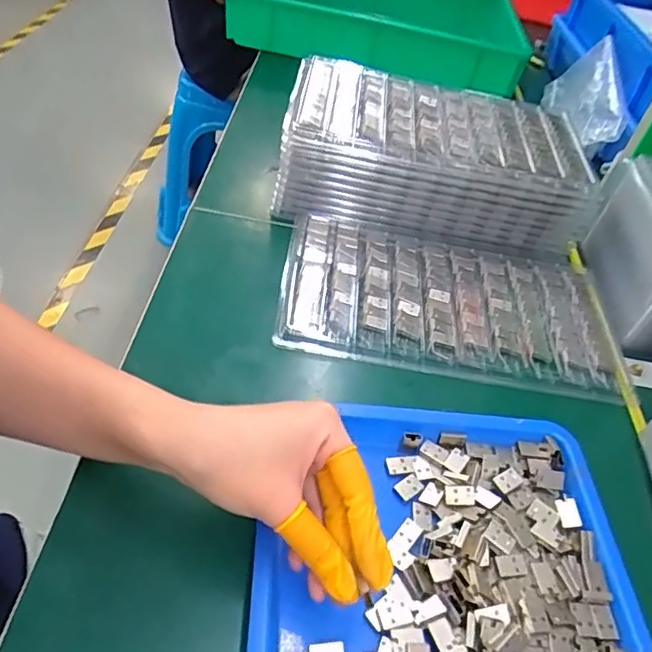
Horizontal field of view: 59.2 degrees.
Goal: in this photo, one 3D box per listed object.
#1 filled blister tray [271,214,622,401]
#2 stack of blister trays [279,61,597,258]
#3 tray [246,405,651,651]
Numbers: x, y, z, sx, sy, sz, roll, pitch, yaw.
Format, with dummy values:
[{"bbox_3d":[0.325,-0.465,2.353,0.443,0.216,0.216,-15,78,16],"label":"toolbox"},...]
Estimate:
[{"bbox_3d":[0.104,-0.026,0.508,0.276,0.024,0.168,11,45,-2],"label":"filled blister tray"},{"bbox_3d":[0.110,-0.175,0.592,0.299,0.097,0.166,9,44,0],"label":"stack of blister trays"},{"bbox_3d":[0.067,0.126,0.339,0.211,0.023,0.166,6,46,-7],"label":"tray"}]

